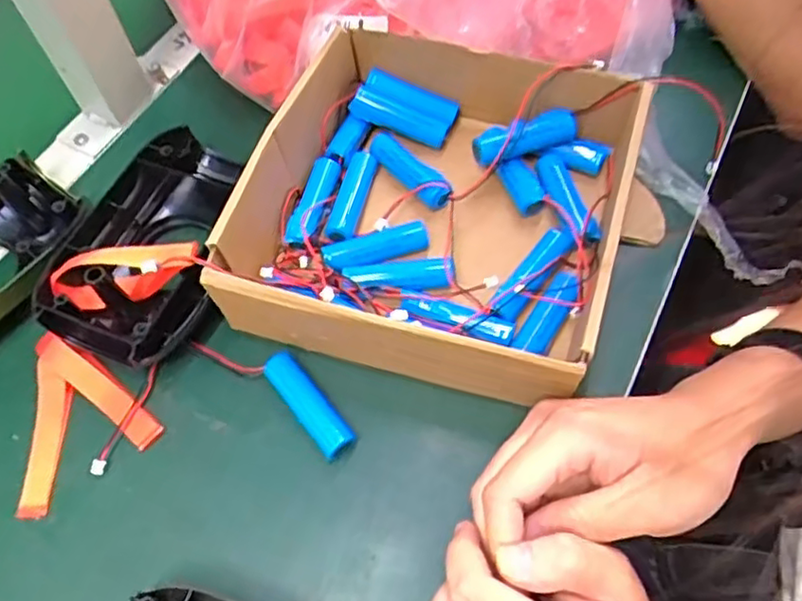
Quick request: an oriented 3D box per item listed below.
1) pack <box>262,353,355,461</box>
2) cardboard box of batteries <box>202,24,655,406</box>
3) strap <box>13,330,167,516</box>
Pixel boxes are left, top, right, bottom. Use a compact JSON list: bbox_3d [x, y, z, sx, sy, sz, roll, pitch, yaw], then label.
[{"bbox_3d":[-0.051,0.058,0.370,0.019,0.014,0.069,-35,64,-17],"label":"pack"},{"bbox_3d":[0.027,-0.058,0.407,0.223,0.072,0.213,13,61,10],"label":"cardboard box of batteries"},{"bbox_3d":[-0.194,0.070,0.371,0.088,0.017,0.079,36,67,21],"label":"strap"}]

